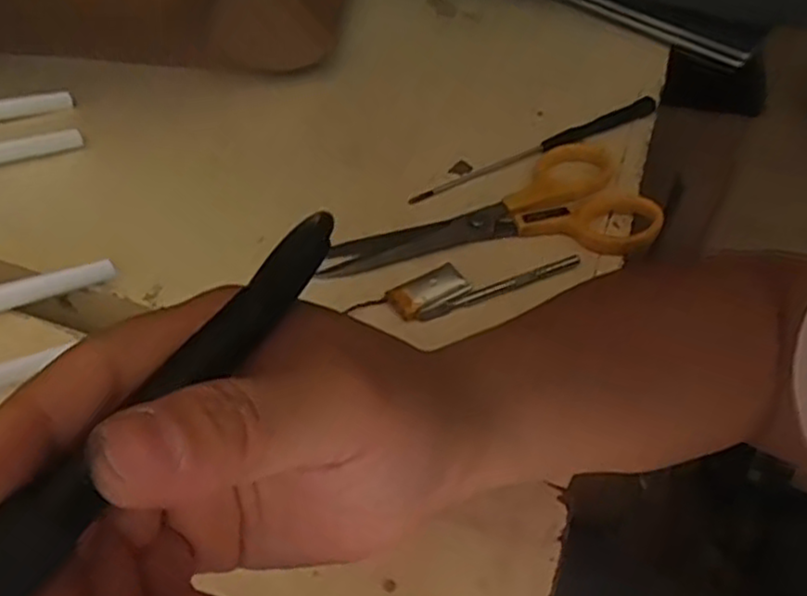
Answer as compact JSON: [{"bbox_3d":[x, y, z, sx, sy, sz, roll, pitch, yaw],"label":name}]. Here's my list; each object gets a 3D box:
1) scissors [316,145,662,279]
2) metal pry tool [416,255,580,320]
[{"bbox_3d":[0.047,-0.052,0.423,0.184,0.016,0.087,-8,50,-10],"label":"scissors"},{"bbox_3d":[0.050,-0.006,0.385,0.092,0.010,0.007,-18,52,-17],"label":"metal pry tool"}]

